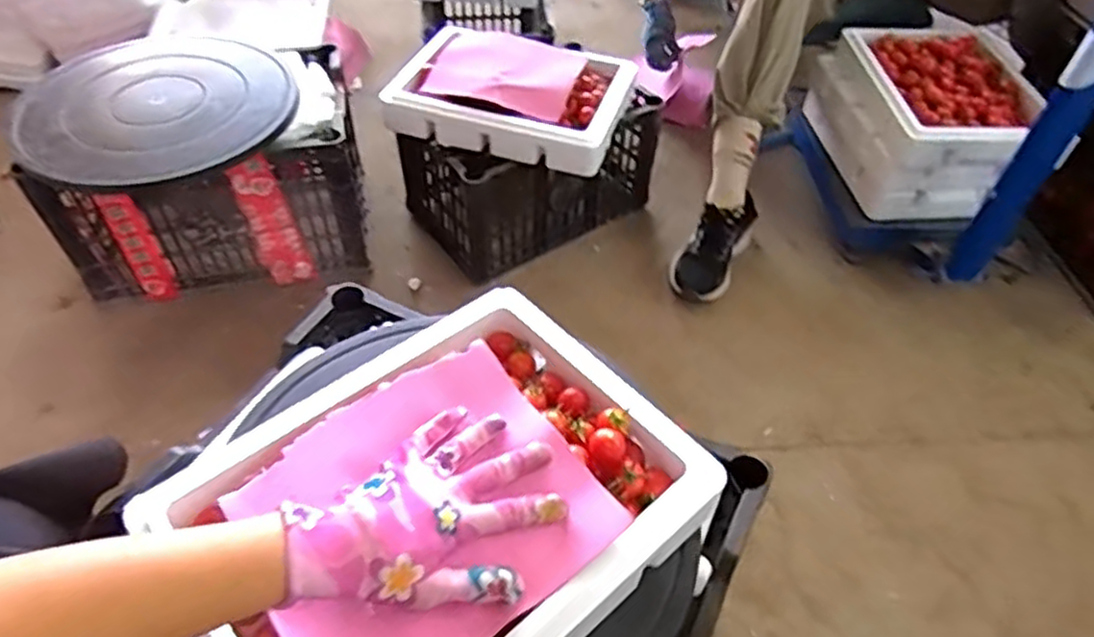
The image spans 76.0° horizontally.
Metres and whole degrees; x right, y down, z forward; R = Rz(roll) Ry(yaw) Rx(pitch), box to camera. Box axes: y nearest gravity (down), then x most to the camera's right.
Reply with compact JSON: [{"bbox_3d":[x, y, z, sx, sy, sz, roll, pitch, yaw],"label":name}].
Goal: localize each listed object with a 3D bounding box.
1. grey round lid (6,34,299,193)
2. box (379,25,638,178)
[{"bbox_3d":[-0.583,-0.318,1.040,0.367,0.049,0.417,-35,55,-28],"label":"grey round lid"},{"bbox_3d":[-0.056,-0.367,1.141,0.363,0.077,0.262,11,48,11],"label":"box"}]

